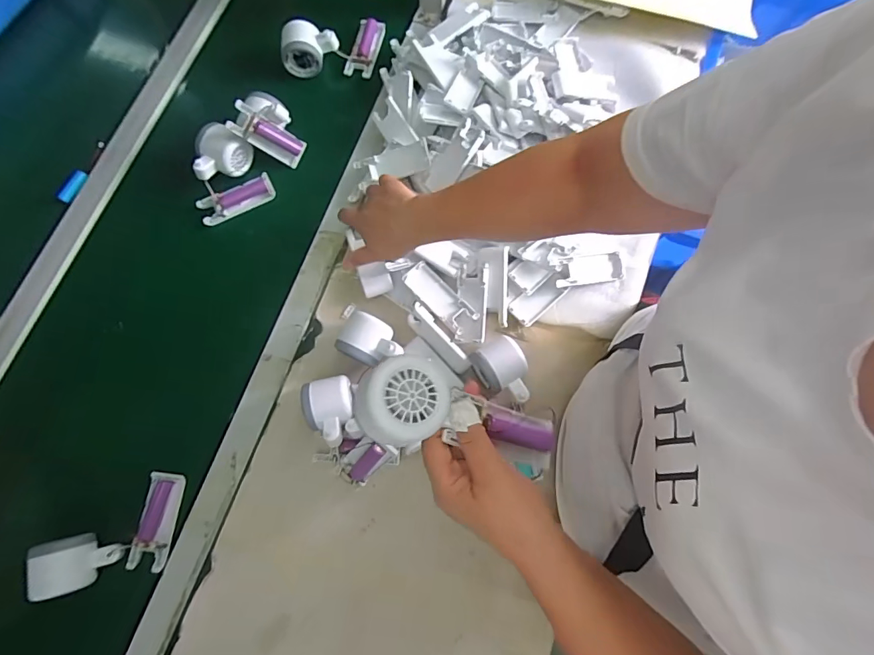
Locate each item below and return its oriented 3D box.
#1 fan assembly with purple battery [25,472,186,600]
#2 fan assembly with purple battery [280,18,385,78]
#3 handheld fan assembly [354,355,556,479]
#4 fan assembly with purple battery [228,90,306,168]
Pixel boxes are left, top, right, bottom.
[{"bbox_3d":[-0.363,0.227,0.494,0.131,0.055,0.105,-9,76,-1],"label":"fan assembly with purple battery"},{"bbox_3d":[-0.149,-0.418,0.679,0.163,0.062,0.091,-21,77,-21],"label":"fan assembly with purple battery"},{"bbox_3d":[0.024,0.066,0.323,0.170,0.032,0.055,22,73,-34],"label":"handheld fan assembly"},{"bbox_3d":[-0.232,-0.280,0.614,0.043,0.105,0.074,33,100,43],"label":"fan assembly with purple battery"}]

